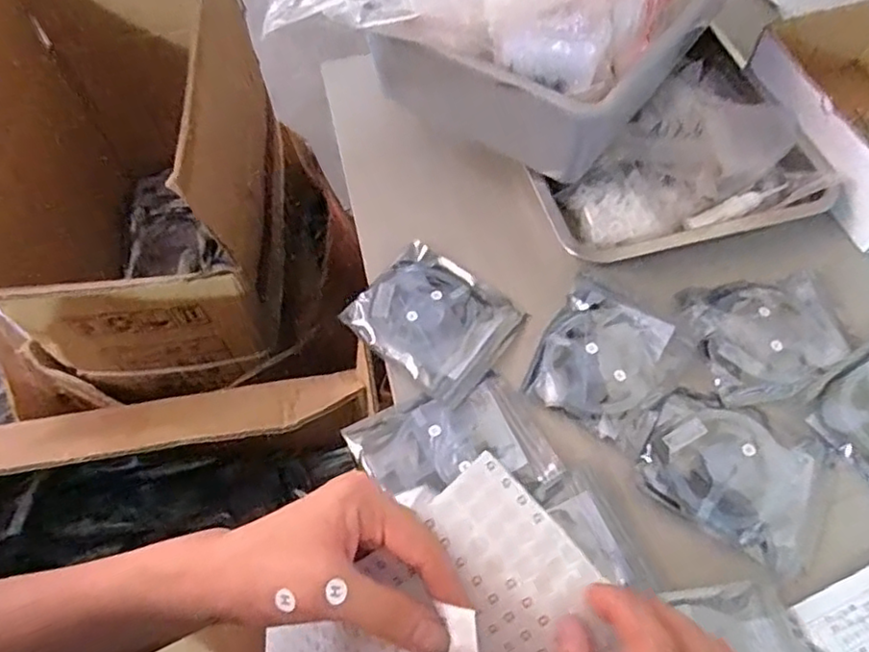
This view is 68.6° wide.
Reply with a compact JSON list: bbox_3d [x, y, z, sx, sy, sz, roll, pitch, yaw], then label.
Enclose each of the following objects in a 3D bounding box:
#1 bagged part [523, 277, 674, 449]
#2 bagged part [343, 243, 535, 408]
[{"bbox_3d":[0.155,0.029,0.582,0.110,0.009,0.132,28,65,16],"label":"bagged part"},{"bbox_3d":[0.002,-0.008,0.607,0.142,0.009,0.121,36,67,19],"label":"bagged part"}]

